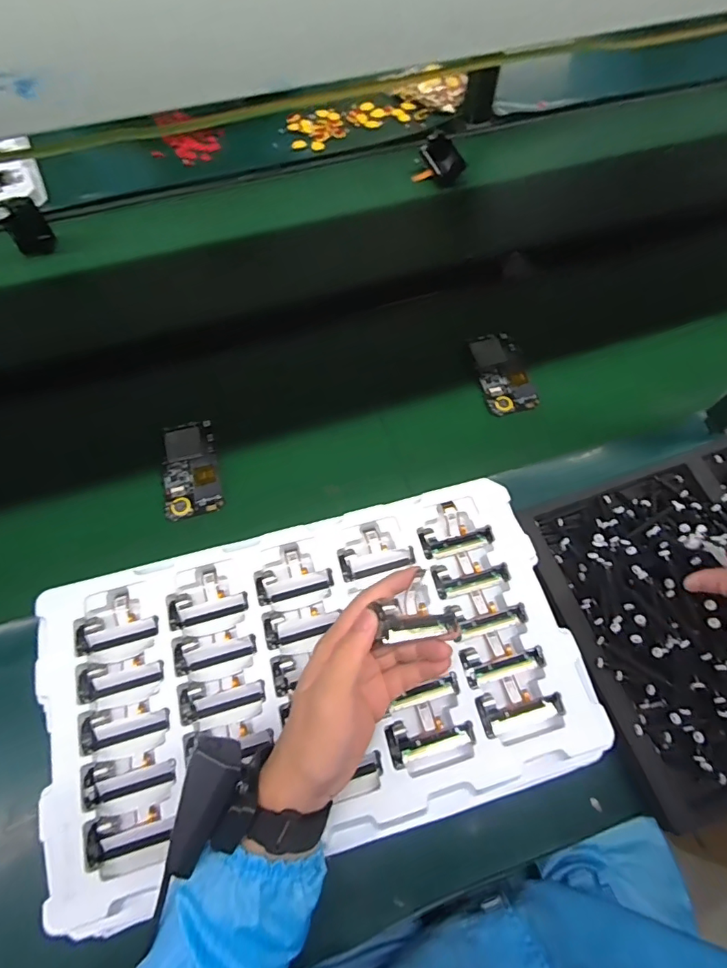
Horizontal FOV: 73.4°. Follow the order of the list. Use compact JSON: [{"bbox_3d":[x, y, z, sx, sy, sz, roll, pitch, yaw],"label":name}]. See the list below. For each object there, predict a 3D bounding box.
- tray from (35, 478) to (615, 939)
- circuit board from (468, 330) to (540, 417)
[{"bbox_3d":[-0.038,0.155,0.408,0.427,0.021,0.249,-16,69,-8],"label":"tray"},{"bbox_3d":[0.181,-0.146,0.635,0.062,0.004,0.123,-13,67,1],"label":"circuit board"}]

